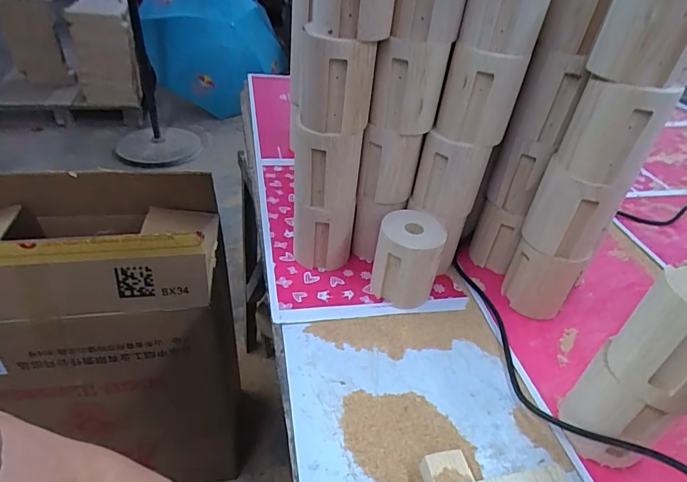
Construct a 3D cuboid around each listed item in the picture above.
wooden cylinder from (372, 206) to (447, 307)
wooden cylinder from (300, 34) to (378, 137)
[{"bbox_3d":[0.082,0.025,0.570,0.076,0.102,0.080,14,37,11],"label":"wooden cylinder"},{"bbox_3d":[-0.009,-0.183,0.513,0.080,0.098,0.081,2,37,-5],"label":"wooden cylinder"}]

